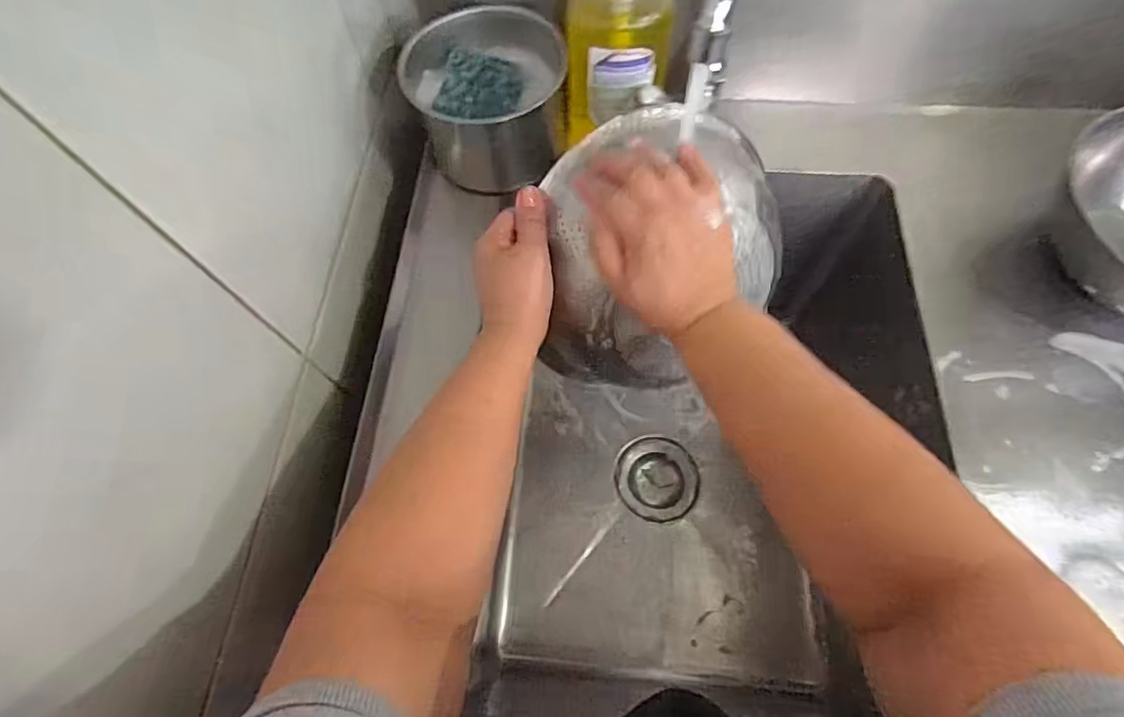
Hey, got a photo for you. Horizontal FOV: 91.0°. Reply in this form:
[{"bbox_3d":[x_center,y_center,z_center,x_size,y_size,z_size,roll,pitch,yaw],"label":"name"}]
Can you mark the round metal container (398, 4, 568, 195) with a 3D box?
[{"bbox_3d":[-0.074,-0.268,0.566,0.145,0.106,0.158,-1,65,2],"label":"round metal container"}]

